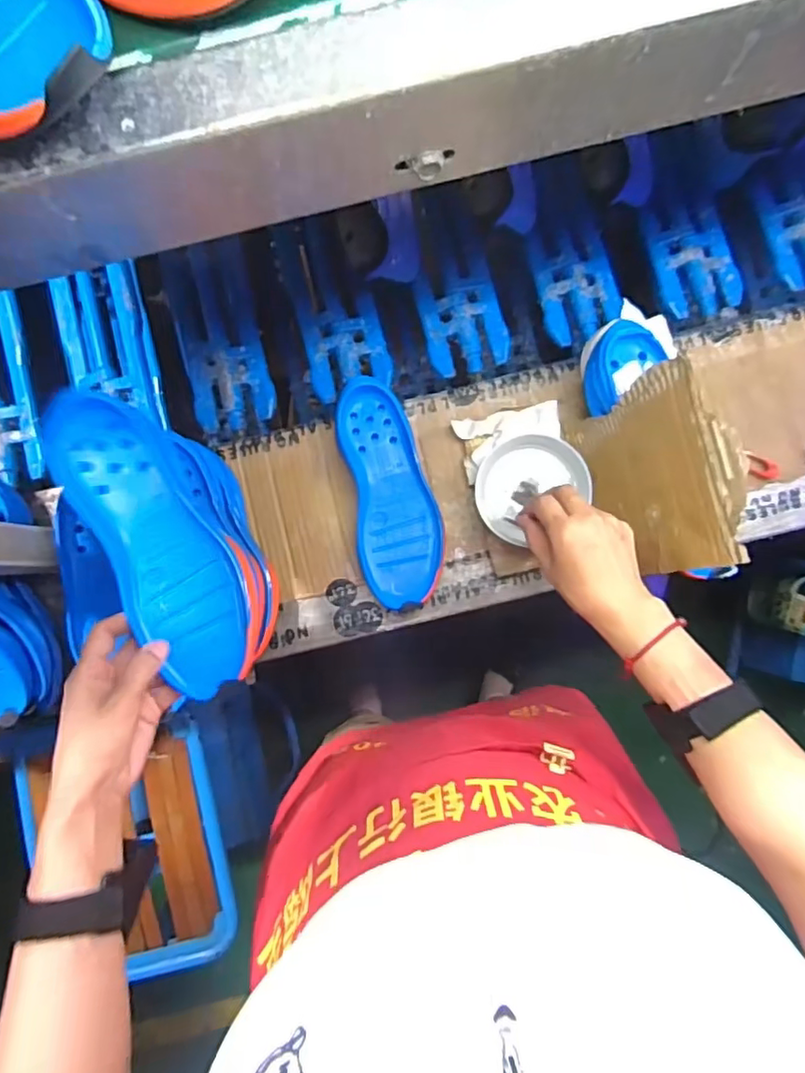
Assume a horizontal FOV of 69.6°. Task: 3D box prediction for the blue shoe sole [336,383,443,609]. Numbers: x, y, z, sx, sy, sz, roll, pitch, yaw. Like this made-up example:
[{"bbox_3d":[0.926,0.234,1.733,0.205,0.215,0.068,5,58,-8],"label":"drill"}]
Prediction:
[{"bbox_3d":[-0.012,-0.046,0.614,0.091,0.039,0.239,-12,92,-5],"label":"blue shoe sole"}]

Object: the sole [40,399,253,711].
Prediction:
[{"bbox_3d":[-0.179,0.003,0.426,0.077,0.027,0.226,-27,92,-2],"label":"sole"}]

